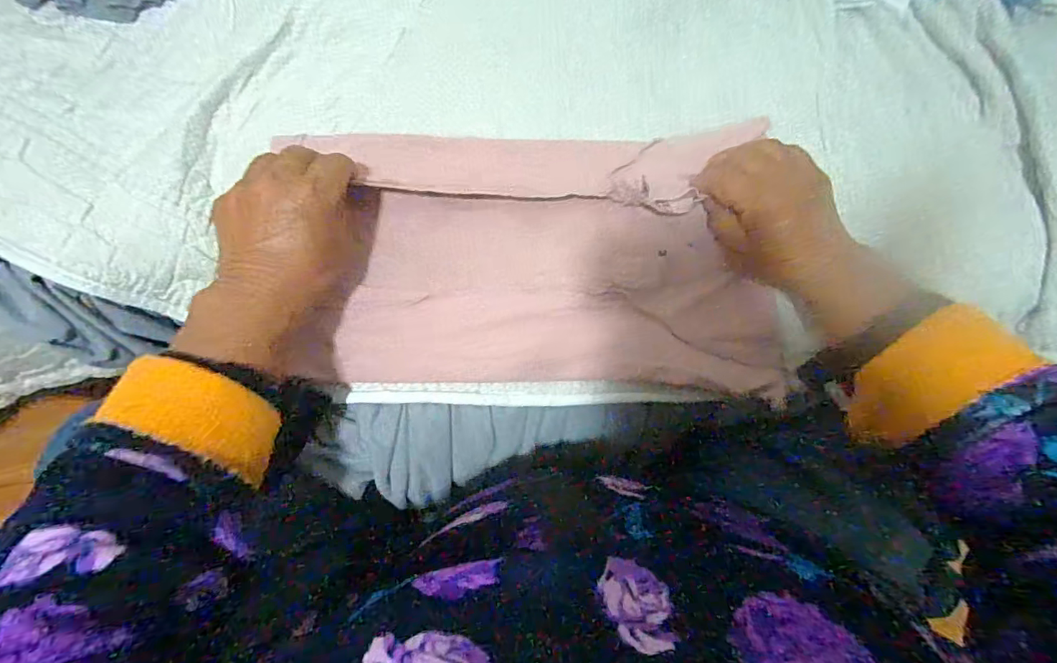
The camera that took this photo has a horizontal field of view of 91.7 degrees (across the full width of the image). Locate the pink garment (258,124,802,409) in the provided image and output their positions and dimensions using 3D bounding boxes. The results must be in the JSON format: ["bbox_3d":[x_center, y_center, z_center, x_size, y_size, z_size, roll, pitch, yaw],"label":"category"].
[{"bbox_3d":[0.020,-0.060,0.392,0.337,0.029,0.204,2,83,-2],"label":"pink garment"}]

